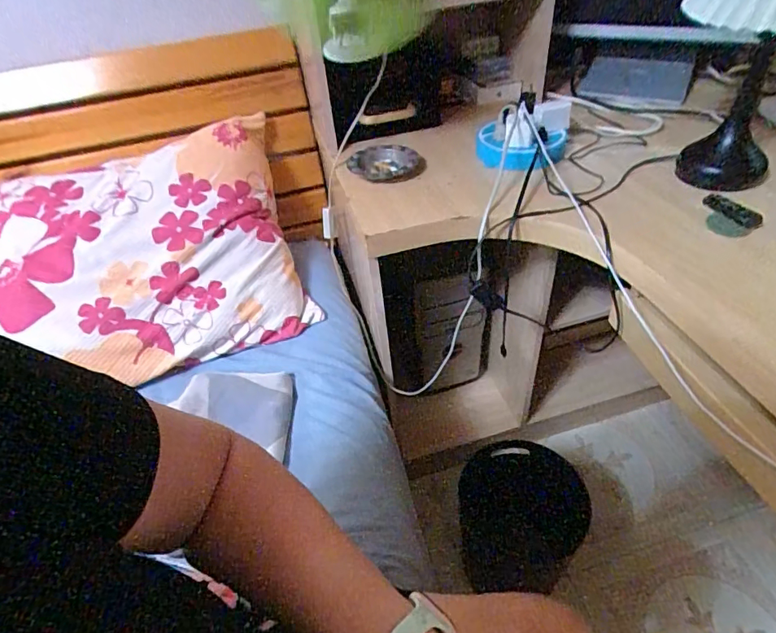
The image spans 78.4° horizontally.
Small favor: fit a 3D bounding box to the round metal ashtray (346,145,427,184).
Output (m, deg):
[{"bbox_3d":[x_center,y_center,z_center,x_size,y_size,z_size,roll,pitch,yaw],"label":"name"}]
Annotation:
[{"bbox_3d":[-0.001,-0.266,0.813,0.130,0.032,0.099,1,44,6],"label":"round metal ashtray"}]

